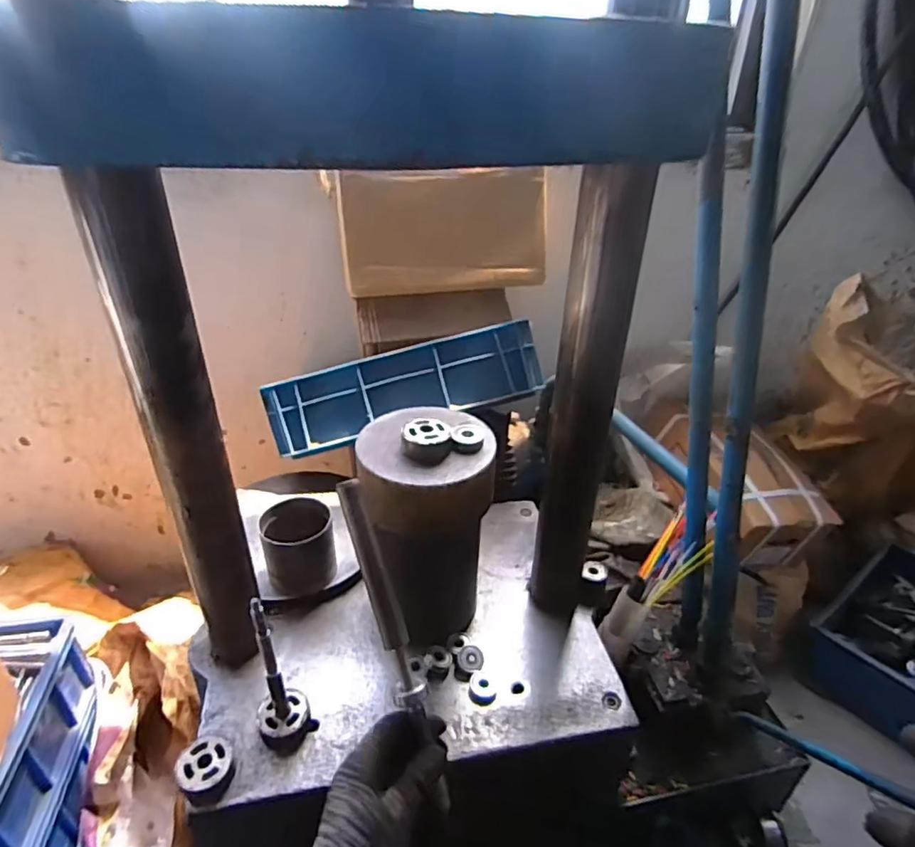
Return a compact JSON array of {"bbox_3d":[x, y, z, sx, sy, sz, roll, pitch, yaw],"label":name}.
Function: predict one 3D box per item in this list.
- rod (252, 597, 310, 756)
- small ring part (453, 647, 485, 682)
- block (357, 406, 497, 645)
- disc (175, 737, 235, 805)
[{"bbox_3d":[-0.177,0.243,0.548,0.051,0.180,0.054,-12,34,-21],"label":"rod"},{"bbox_3d":[0.014,0.277,0.654,0.030,0.017,0.034,9,32,12],"label":"small ring part"},{"bbox_3d":[-0.035,0.123,0.657,0.140,0.274,0.129,-1,32,-4],"label":"block"},{"bbox_3d":[-0.242,0.333,0.546,0.049,0.023,0.055,-22,39,-33],"label":"disc"}]

